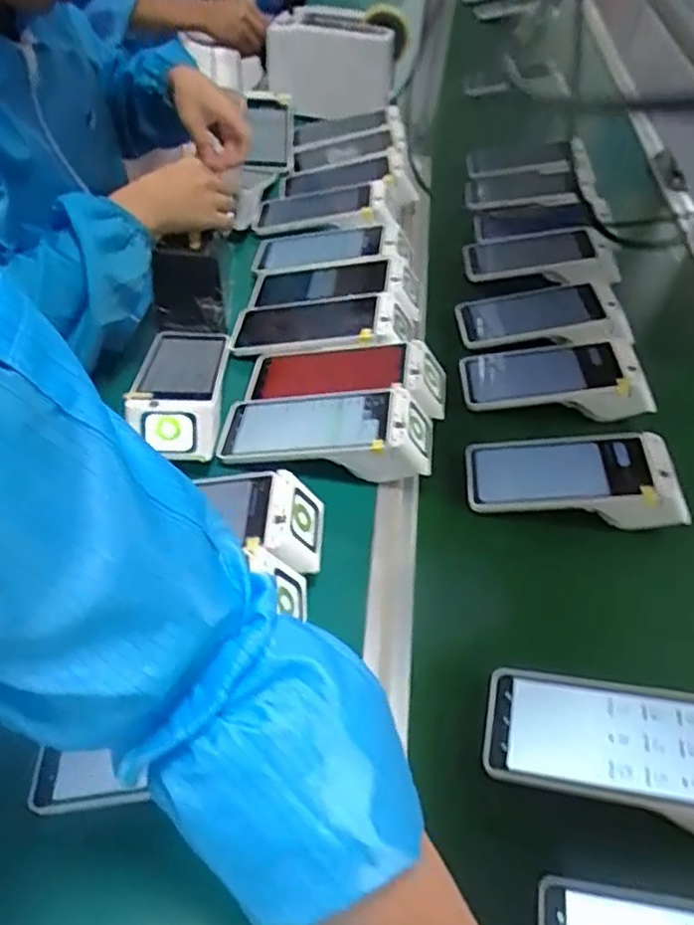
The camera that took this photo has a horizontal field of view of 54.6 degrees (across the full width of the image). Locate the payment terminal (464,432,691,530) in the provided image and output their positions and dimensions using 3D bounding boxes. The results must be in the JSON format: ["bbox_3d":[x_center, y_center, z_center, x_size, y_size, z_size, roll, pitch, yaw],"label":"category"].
[{"bbox_3d":[0.218,0.010,0.646,0.192,0.061,0.085,9,49,2],"label":"payment terminal"}]

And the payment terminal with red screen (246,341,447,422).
[{"bbox_3d":[0.001,-0.092,0.712,0.205,0.057,0.083,10,49,3],"label":"payment terminal with red screen"}]

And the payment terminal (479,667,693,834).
[{"bbox_3d":[0.200,0.205,0.481,0.198,0.040,0.089,6,47,21],"label":"payment terminal"}]

